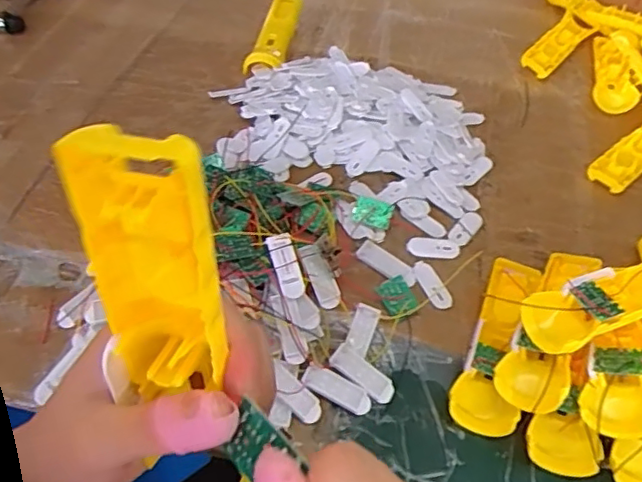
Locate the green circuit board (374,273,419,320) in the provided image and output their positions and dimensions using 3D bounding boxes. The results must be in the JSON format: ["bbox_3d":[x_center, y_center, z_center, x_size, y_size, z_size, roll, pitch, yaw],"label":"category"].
[{"bbox_3d":[0.067,0.050,0.505,0.027,0.006,0.034,-27,76,0],"label":"green circuit board"}]

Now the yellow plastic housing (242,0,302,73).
[{"bbox_3d":[-0.056,-0.266,0.750,0.045,0.033,0.155,12,51,7],"label":"yellow plastic housing"}]

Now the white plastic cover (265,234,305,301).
[{"bbox_3d":[-0.029,0.020,0.488,0.021,0.007,0.056,-14,72,-14],"label":"white plastic cover"}]

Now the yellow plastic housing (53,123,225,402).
[{"bbox_3d":[-0.055,0.013,0.190,0.044,0.103,0.021,3,39,-1],"label":"yellow plastic housing"}]

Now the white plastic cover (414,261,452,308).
[{"bbox_3d":[0.101,0.040,0.527,0.022,0.007,0.050,-19,55,-18],"label":"white plastic cover"}]

